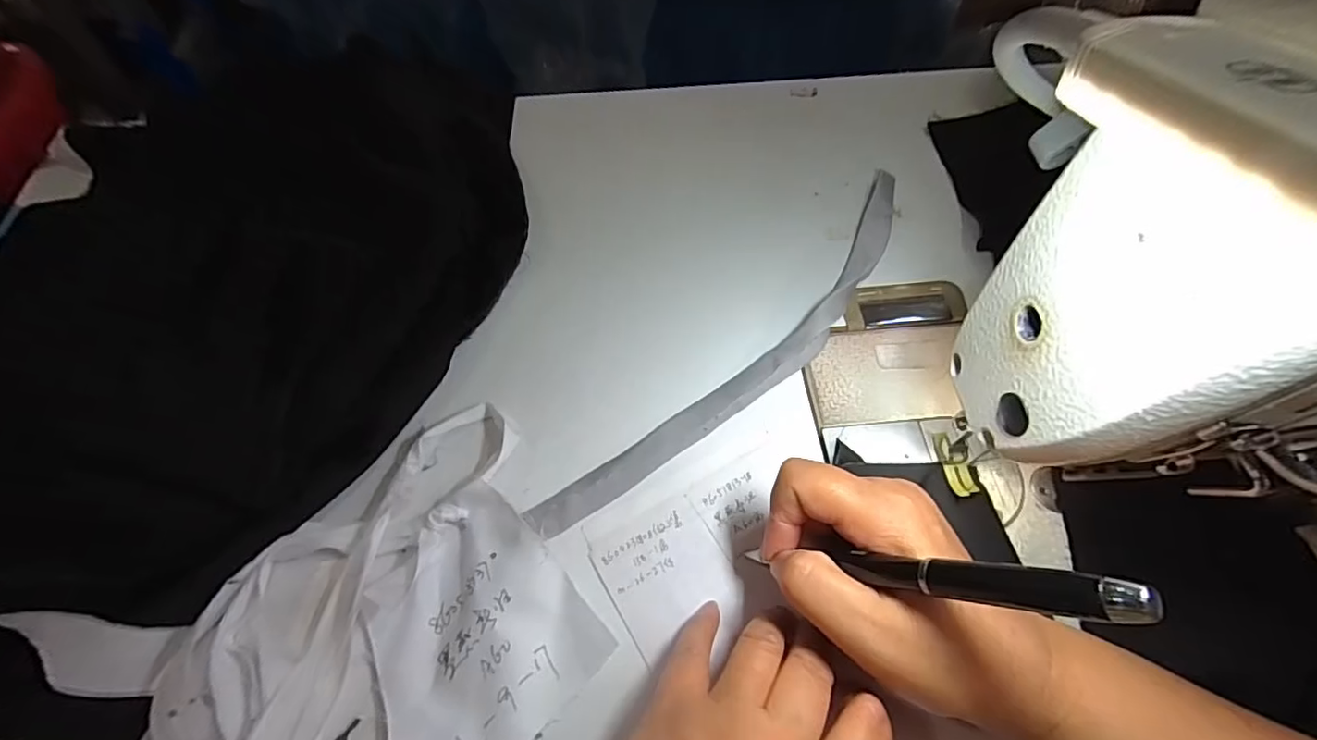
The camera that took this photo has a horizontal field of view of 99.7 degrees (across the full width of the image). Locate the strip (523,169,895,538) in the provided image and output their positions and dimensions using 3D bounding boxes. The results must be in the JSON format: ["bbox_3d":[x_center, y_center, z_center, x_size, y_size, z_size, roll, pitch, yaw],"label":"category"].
[{"bbox_3d":[0.062,-0.018,0.324,0.047,0.011,0.321,41,68,19],"label":"strip"}]

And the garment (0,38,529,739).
[{"bbox_3d":[-0.250,-0.051,0.313,0.274,0.050,0.466,18,63,8],"label":"garment"}]

